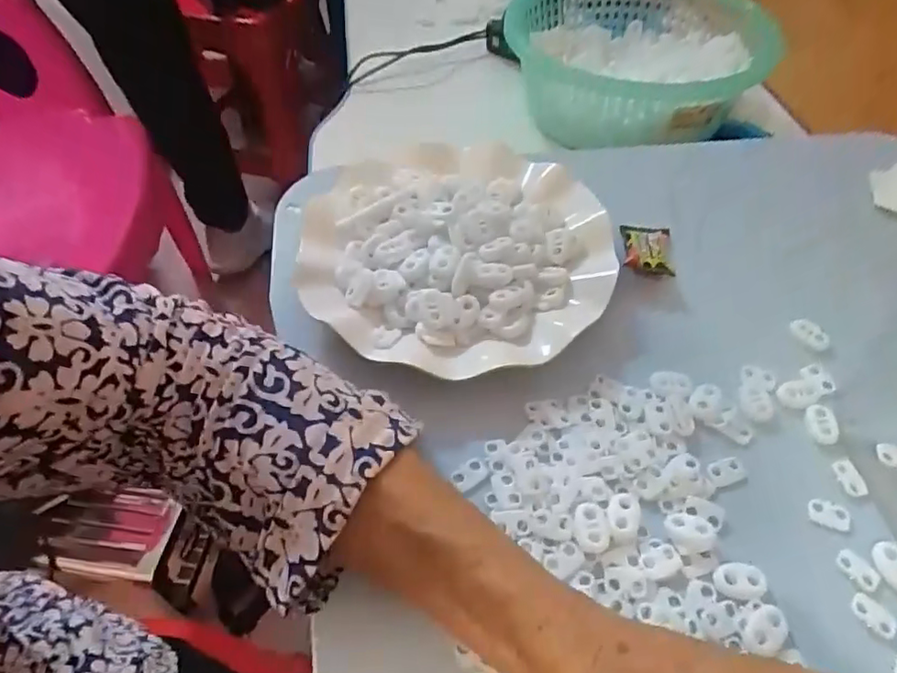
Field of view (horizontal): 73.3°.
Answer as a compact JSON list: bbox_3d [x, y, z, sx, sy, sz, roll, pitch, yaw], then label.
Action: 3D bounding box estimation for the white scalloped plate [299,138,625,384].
[{"bbox_3d":[0.004,-0.052,0.368,0.179,0.039,0.183,0,51,1],"label":"white scalloped plate"}]

